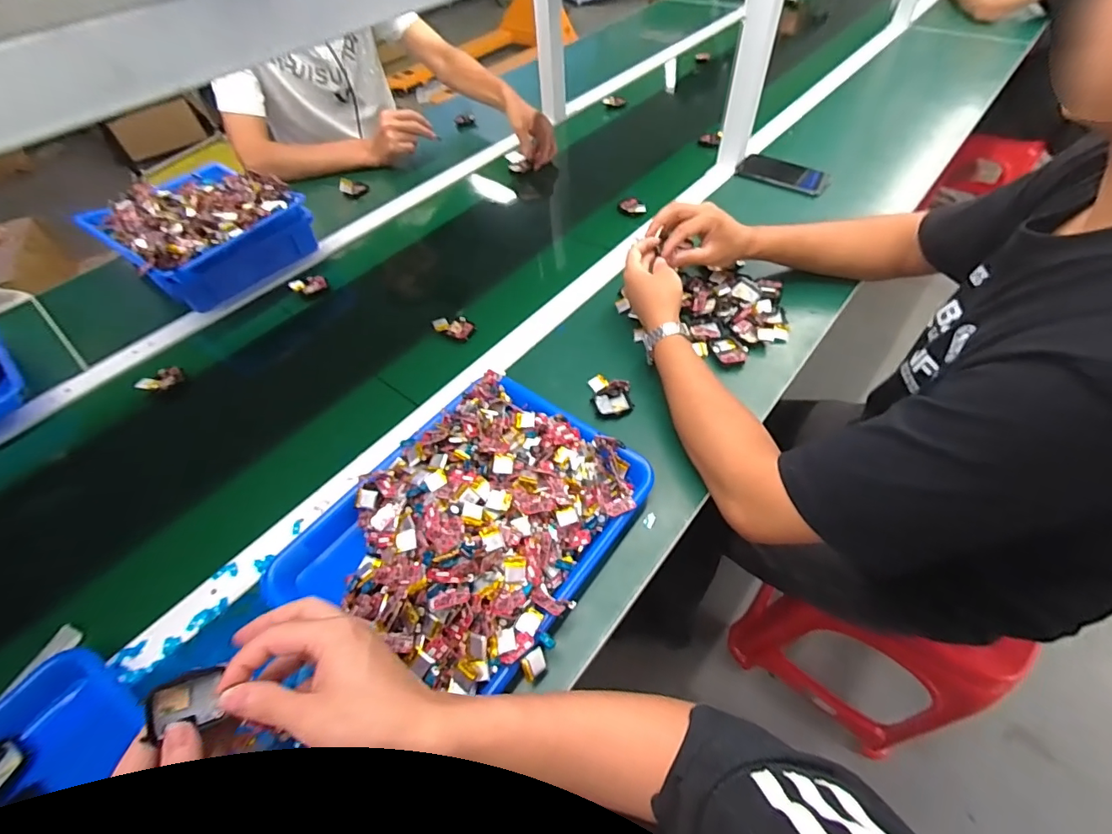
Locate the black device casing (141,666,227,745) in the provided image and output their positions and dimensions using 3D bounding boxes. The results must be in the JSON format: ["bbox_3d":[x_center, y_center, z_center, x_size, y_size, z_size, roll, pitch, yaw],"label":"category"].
[{"bbox_3d":[-0.237,0.183,0.307,0.004,0.038,0.037,-8,83,40],"label":"black device casing"}]

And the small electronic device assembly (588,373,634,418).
[{"bbox_3d":[0.068,-0.027,0.596,0.050,0.019,0.059,-3,53,2],"label":"small electronic device assembly"}]

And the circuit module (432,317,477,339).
[{"bbox_3d":[-0.146,-0.132,0.691,0.057,0.017,0.035,12,55,13],"label":"circuit module"}]

